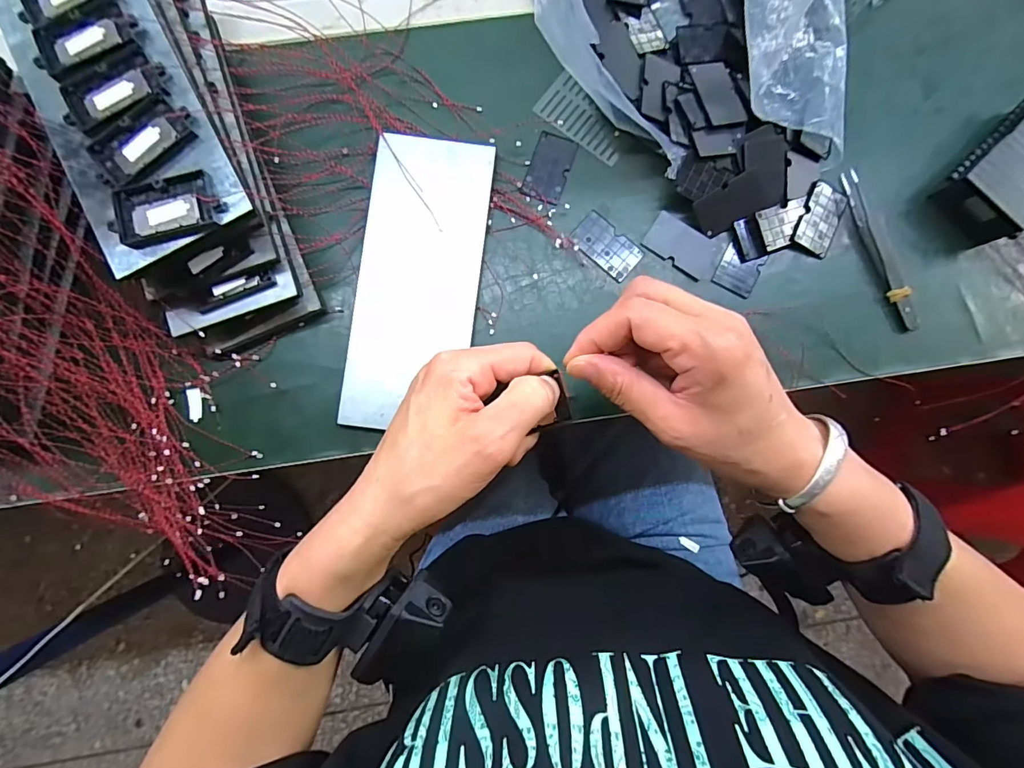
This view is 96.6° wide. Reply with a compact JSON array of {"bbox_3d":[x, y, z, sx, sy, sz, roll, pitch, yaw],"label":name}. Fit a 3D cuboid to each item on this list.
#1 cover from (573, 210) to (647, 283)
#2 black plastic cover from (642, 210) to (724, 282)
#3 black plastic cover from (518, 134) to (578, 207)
[{"bbox_3d":[0.067,-0.097,0.319,0.048,0.004,0.029,41,86,2],"label":"cover"},{"bbox_3d":[0.120,-0.098,0.319,0.049,0.004,0.032,34,85,2],"label":"black plastic cover"},{"bbox_3d":[0.027,-0.154,0.324,0.028,0.004,0.049,20,85,1],"label":"black plastic cover"}]

